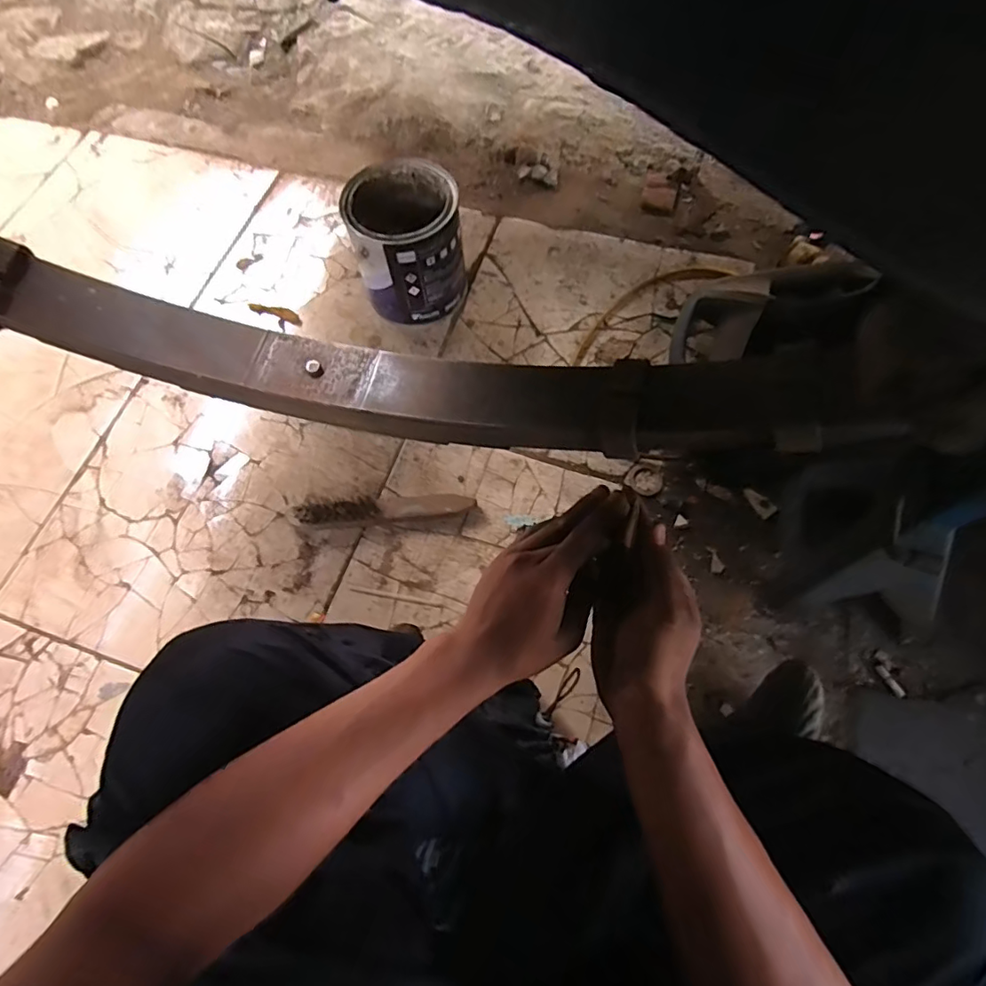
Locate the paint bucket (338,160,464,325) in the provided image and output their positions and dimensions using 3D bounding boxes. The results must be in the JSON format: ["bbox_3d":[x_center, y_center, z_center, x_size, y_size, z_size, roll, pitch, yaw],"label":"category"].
[{"bbox_3d":[-0.118,-0.347,0.754,0.140,0.161,0.149,-1,70,2],"label":"paint bucket"}]

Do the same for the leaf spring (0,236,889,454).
[{"bbox_3d":[-0.139,-0.119,0.418,0.763,0.122,0.073,10,68,6],"label":"leaf spring"}]

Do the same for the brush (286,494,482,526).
[{"bbox_3d":[-0.144,0.021,0.681,0.236,0.031,0.035,-4,70,1],"label":"brush"}]

